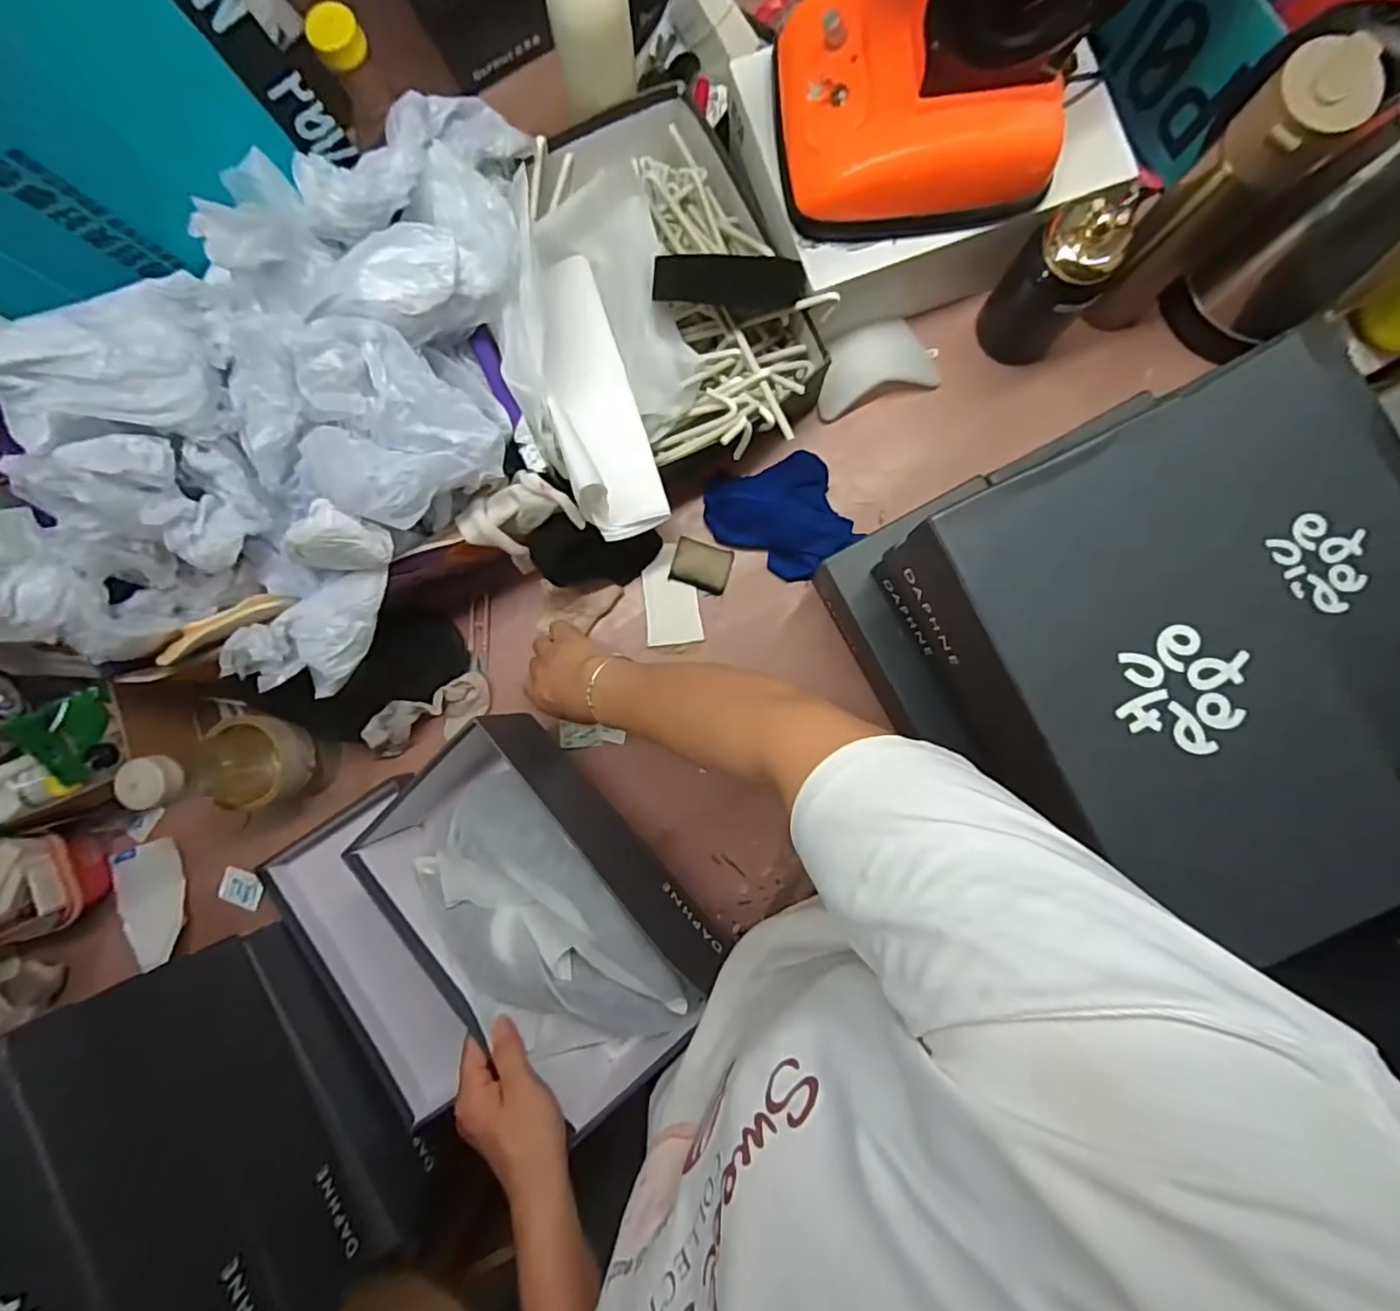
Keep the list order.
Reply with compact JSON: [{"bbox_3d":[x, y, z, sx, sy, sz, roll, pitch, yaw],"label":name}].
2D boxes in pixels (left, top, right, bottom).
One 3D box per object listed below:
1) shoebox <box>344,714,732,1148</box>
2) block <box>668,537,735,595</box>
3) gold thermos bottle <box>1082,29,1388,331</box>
[{"bbox_3d":[-0.132,0.211,0.535,0.175,0.123,0.309,-42,87,0],"label":"shoebox"},{"bbox_3d":[0.002,-0.092,0.635,0.058,0.010,0.045,15,89,2],"label":"block"},{"bbox_3d":[0.413,-0.365,0.519,0.074,0.244,0.063,-38,87,0],"label":"gold thermos bottle"}]

